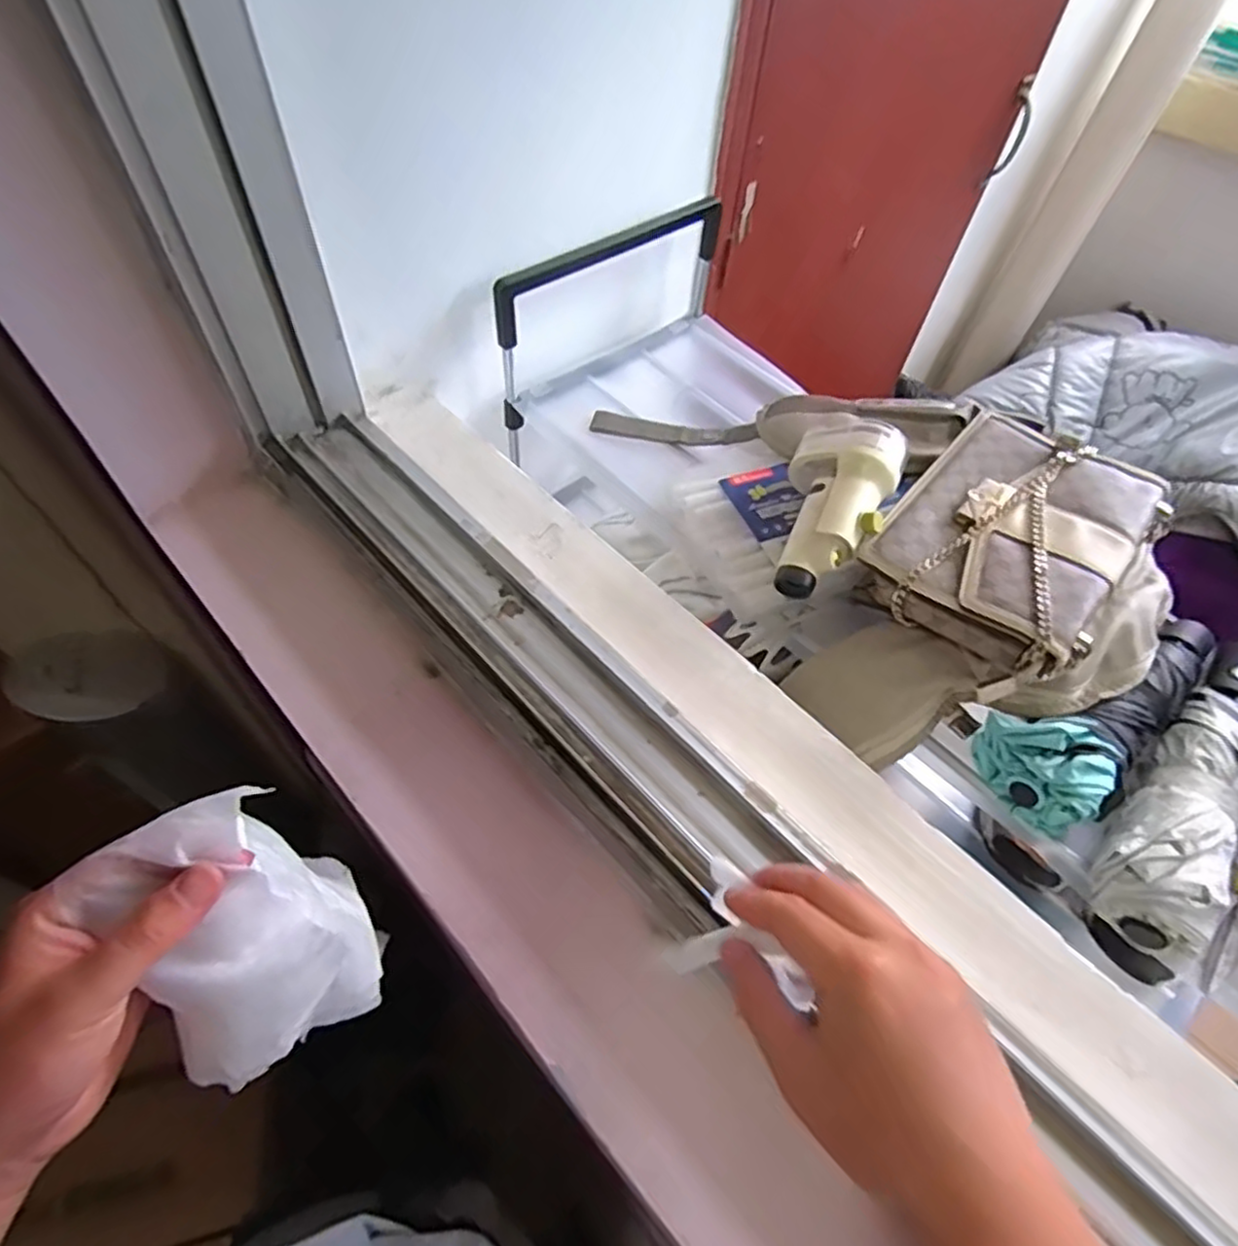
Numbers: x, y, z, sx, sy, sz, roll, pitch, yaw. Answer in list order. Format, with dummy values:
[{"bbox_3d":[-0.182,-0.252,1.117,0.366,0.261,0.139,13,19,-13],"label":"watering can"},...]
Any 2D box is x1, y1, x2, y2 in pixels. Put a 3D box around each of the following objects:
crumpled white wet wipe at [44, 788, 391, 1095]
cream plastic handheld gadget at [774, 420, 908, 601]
[{"bbox_3d":[-0.168,0.143,0.320,0.078,0.135,0.099,-34,64,-24],"label":"crumpled white wet wipe"},{"bbox_3d":[0.174,-0.091,0.576,0.084,0.068,0.161,22,74,11],"label":"cream plastic handheld gadget"}]

